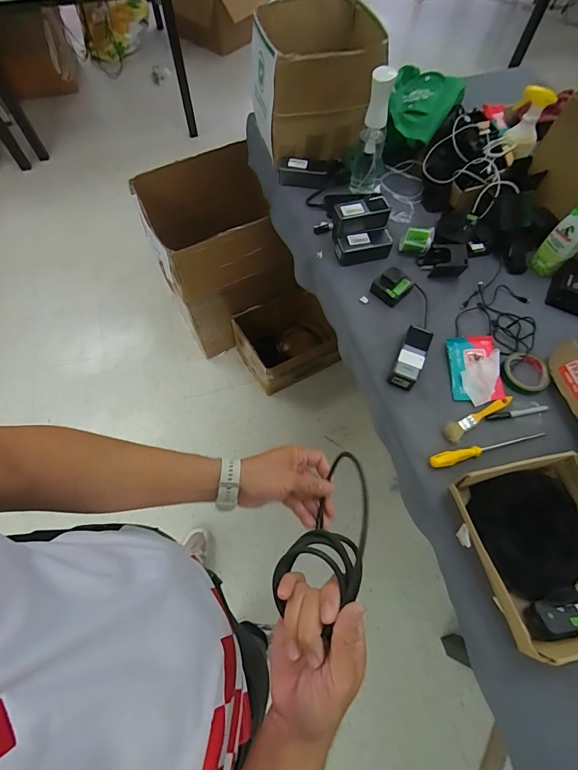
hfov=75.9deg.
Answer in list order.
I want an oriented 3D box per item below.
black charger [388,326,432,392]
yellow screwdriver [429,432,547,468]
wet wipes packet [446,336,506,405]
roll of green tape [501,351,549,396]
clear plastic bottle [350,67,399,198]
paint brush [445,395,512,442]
[{"bbox_3d":[0.256,-0.058,0.781,0.056,0.049,0.134,24,67,10],"label":"black charger"},{"bbox_3d":[0.387,0.121,0.713,0.244,0.025,0.026,-12,66,-6],"label":"yellow screwdriver"},{"bbox_3d":[0.395,-0.036,0.783,0.105,0.032,0.156,3,65,1],"label":"wet wipes packet"},{"bbox_3d":[0.492,-0.026,0.772,0.085,0.028,0.090,0,65,0],"label":"roll of green tape"},{"bbox_3d":[0.211,-0.622,0.918,0.085,0.271,0.082,12,66,5],"label":"clear plastic bottle"},{"bbox_3d":[0.381,0.060,0.739,0.173,0.027,0.035,-28,68,-12],"label":"paint brush"}]

